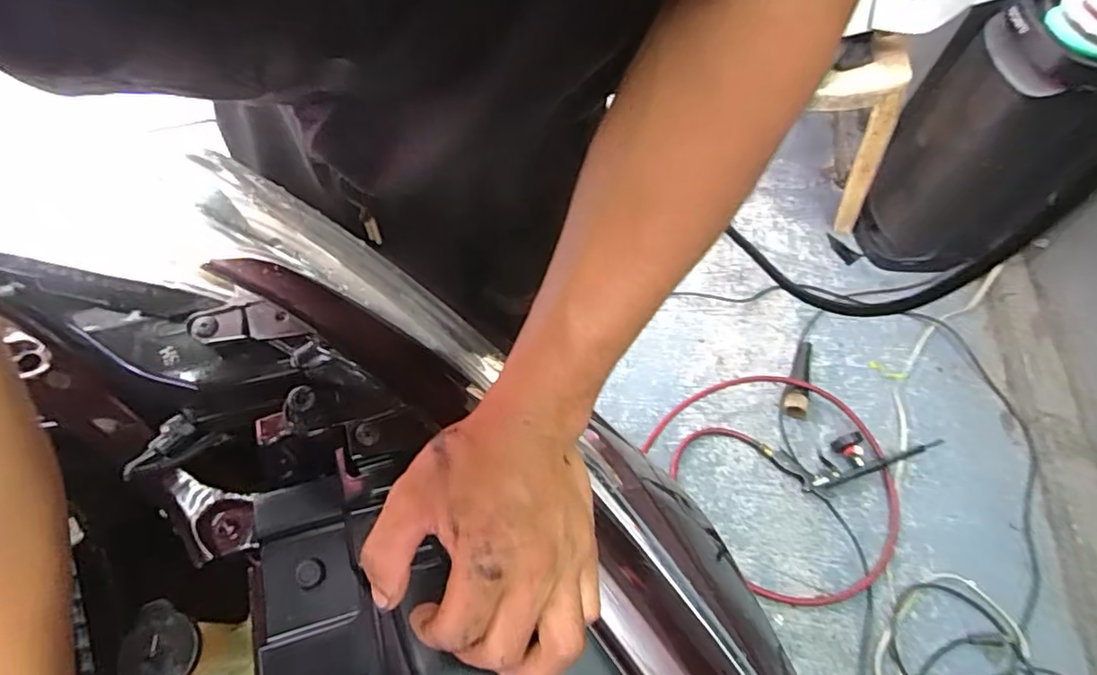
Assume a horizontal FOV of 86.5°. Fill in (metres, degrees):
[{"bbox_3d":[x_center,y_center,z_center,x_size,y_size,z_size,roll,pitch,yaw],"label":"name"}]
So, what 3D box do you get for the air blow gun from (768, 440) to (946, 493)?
[{"bbox_3d":[0.632,0.253,1.172,0.332,0.033,0.093,-5,59,-2],"label":"air blow gun"}]

